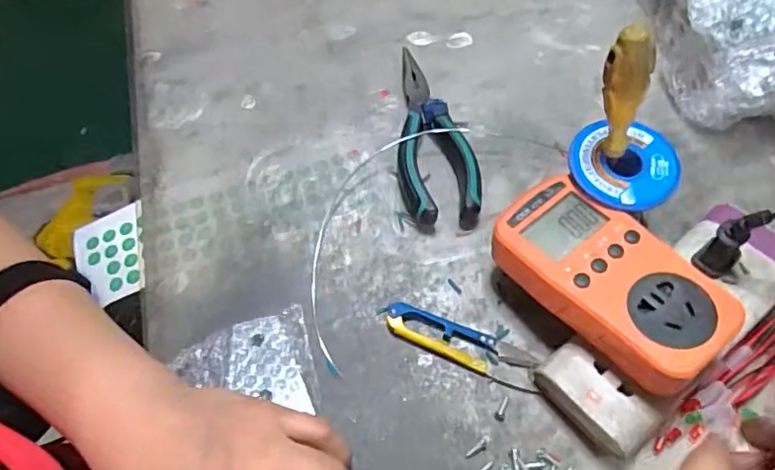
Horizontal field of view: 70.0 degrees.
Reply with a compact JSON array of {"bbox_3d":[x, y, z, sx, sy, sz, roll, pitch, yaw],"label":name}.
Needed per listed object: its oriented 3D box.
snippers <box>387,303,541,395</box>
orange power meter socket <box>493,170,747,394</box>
[{"bbox_3d":[0.046,0.066,0.336,0.095,0.011,0.025,23,65,14],"label":"snippers"},{"bbox_3d":[0.121,0.023,0.307,0.064,0.035,0.126,-40,69,-17],"label":"orange power meter socket"}]

